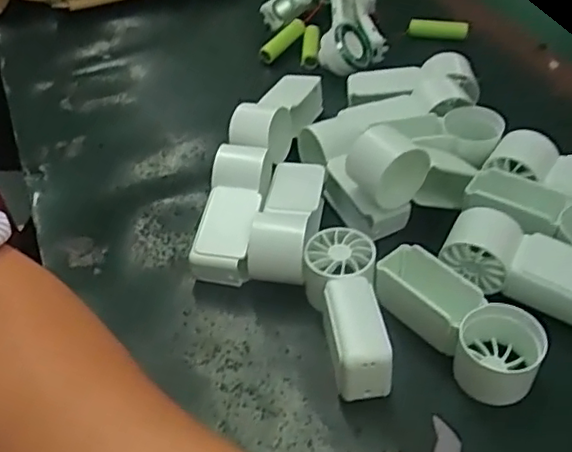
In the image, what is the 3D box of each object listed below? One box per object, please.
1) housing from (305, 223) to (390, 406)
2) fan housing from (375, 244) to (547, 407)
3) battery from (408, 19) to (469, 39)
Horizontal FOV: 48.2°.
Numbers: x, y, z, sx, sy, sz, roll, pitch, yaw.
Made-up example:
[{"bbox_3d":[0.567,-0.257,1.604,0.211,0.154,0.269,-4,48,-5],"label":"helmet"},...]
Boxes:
[{"bbox_3d":[0.030,0.045,0.336,0.037,0.034,0.089,-1,44,0],"label":"housing"},{"bbox_3d":[0.089,0.048,0.332,0.093,0.033,0.047,40,56,13],"label":"fan housing"},{"bbox_3d":[0.139,-0.180,0.585,0.053,0.018,0.014,9,45,9],"label":"battery"}]

